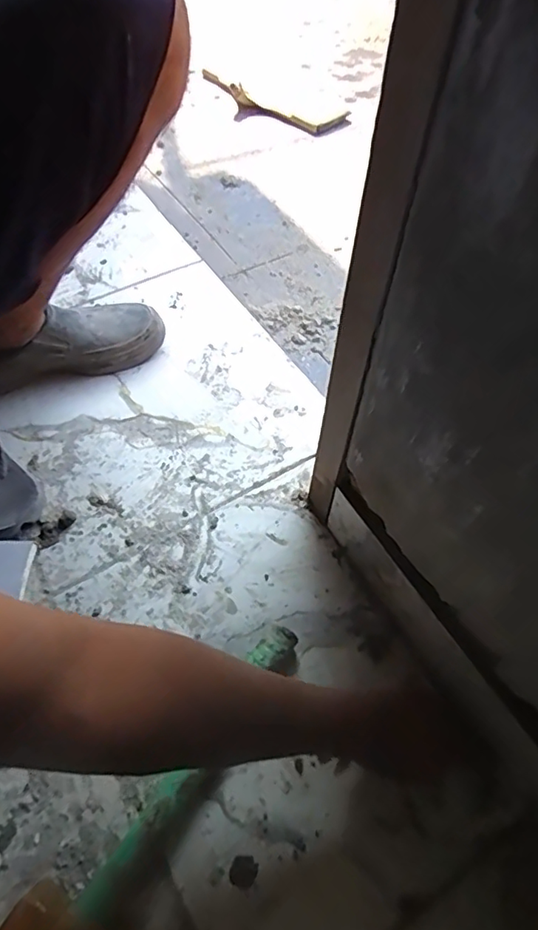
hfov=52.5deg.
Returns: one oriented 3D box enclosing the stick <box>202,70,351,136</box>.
[{"bbox_3d":[0.002,-0.807,1.232,0.365,0.041,0.116,17,59,9],"label":"stick"}]

